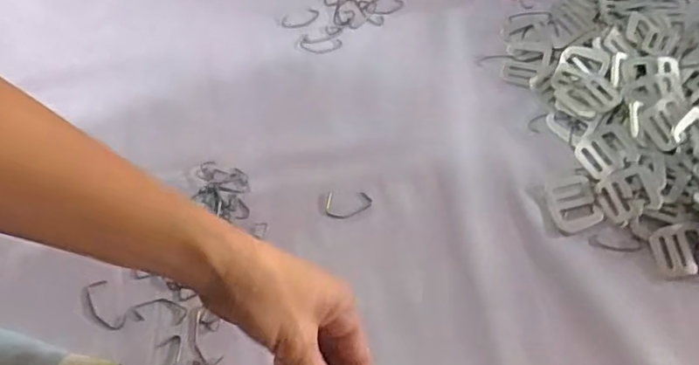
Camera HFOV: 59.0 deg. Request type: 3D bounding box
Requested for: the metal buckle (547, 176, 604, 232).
[{"bbox_3d":[0.177,0.016,0.488,0.038,0.004,0.045,-9,60,-7],"label":"metal buckle"}]

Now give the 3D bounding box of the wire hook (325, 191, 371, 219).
[{"bbox_3d":[-0.001,0.018,0.486,0.038,0.004,0.022,-2,60,-3],"label":"wire hook"}]

